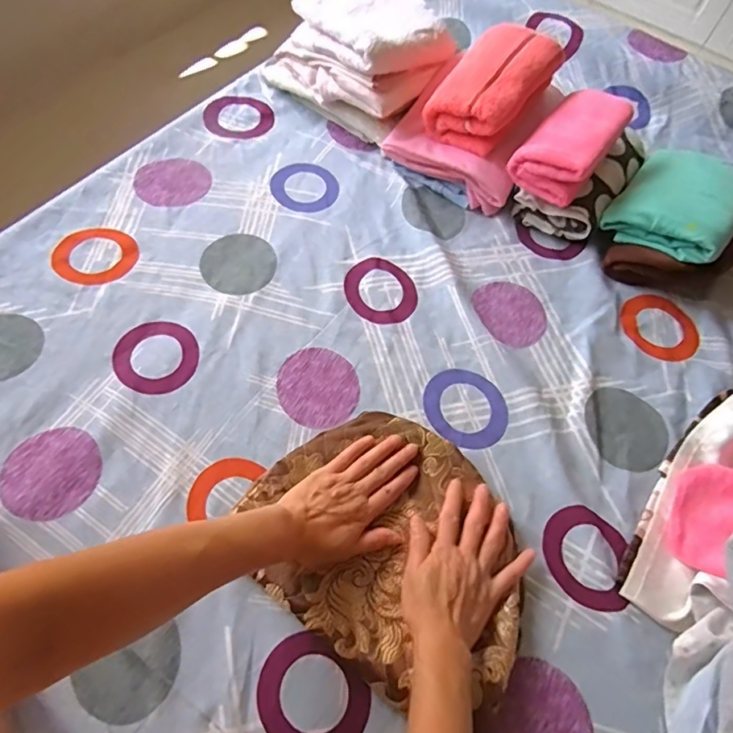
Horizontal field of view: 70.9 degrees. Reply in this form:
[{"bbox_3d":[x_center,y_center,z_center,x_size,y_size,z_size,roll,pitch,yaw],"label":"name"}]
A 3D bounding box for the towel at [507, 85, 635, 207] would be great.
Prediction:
[{"bbox_3d":[0.267,-0.295,0.662,0.095,0.057,0.176,37,66,14],"label":"towel"}]

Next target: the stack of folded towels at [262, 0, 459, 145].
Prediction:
[{"bbox_3d":[-0.008,-0.462,0.756,0.232,0.132,0.193,38,67,15],"label":"stack of folded towels"}]

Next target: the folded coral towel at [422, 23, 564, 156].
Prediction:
[{"bbox_3d":[0.167,-0.370,0.692,0.114,0.088,0.166,34,65,13],"label":"folded coral towel"}]

